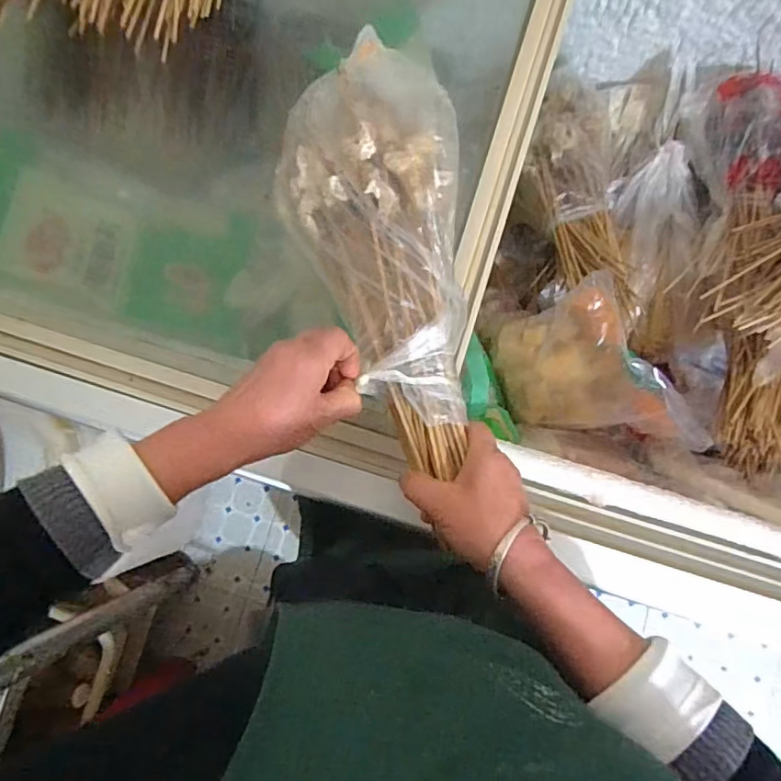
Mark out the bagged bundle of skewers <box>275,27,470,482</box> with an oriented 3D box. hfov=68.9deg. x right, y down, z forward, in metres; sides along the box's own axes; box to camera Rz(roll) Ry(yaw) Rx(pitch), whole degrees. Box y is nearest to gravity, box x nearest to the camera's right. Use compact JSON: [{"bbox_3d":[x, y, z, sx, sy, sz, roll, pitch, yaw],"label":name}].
[{"bbox_3d":[-0.009,-0.094,0.454,0.148,0.101,0.306,-14,91,3],"label":"bagged bundle of skewers"}]

